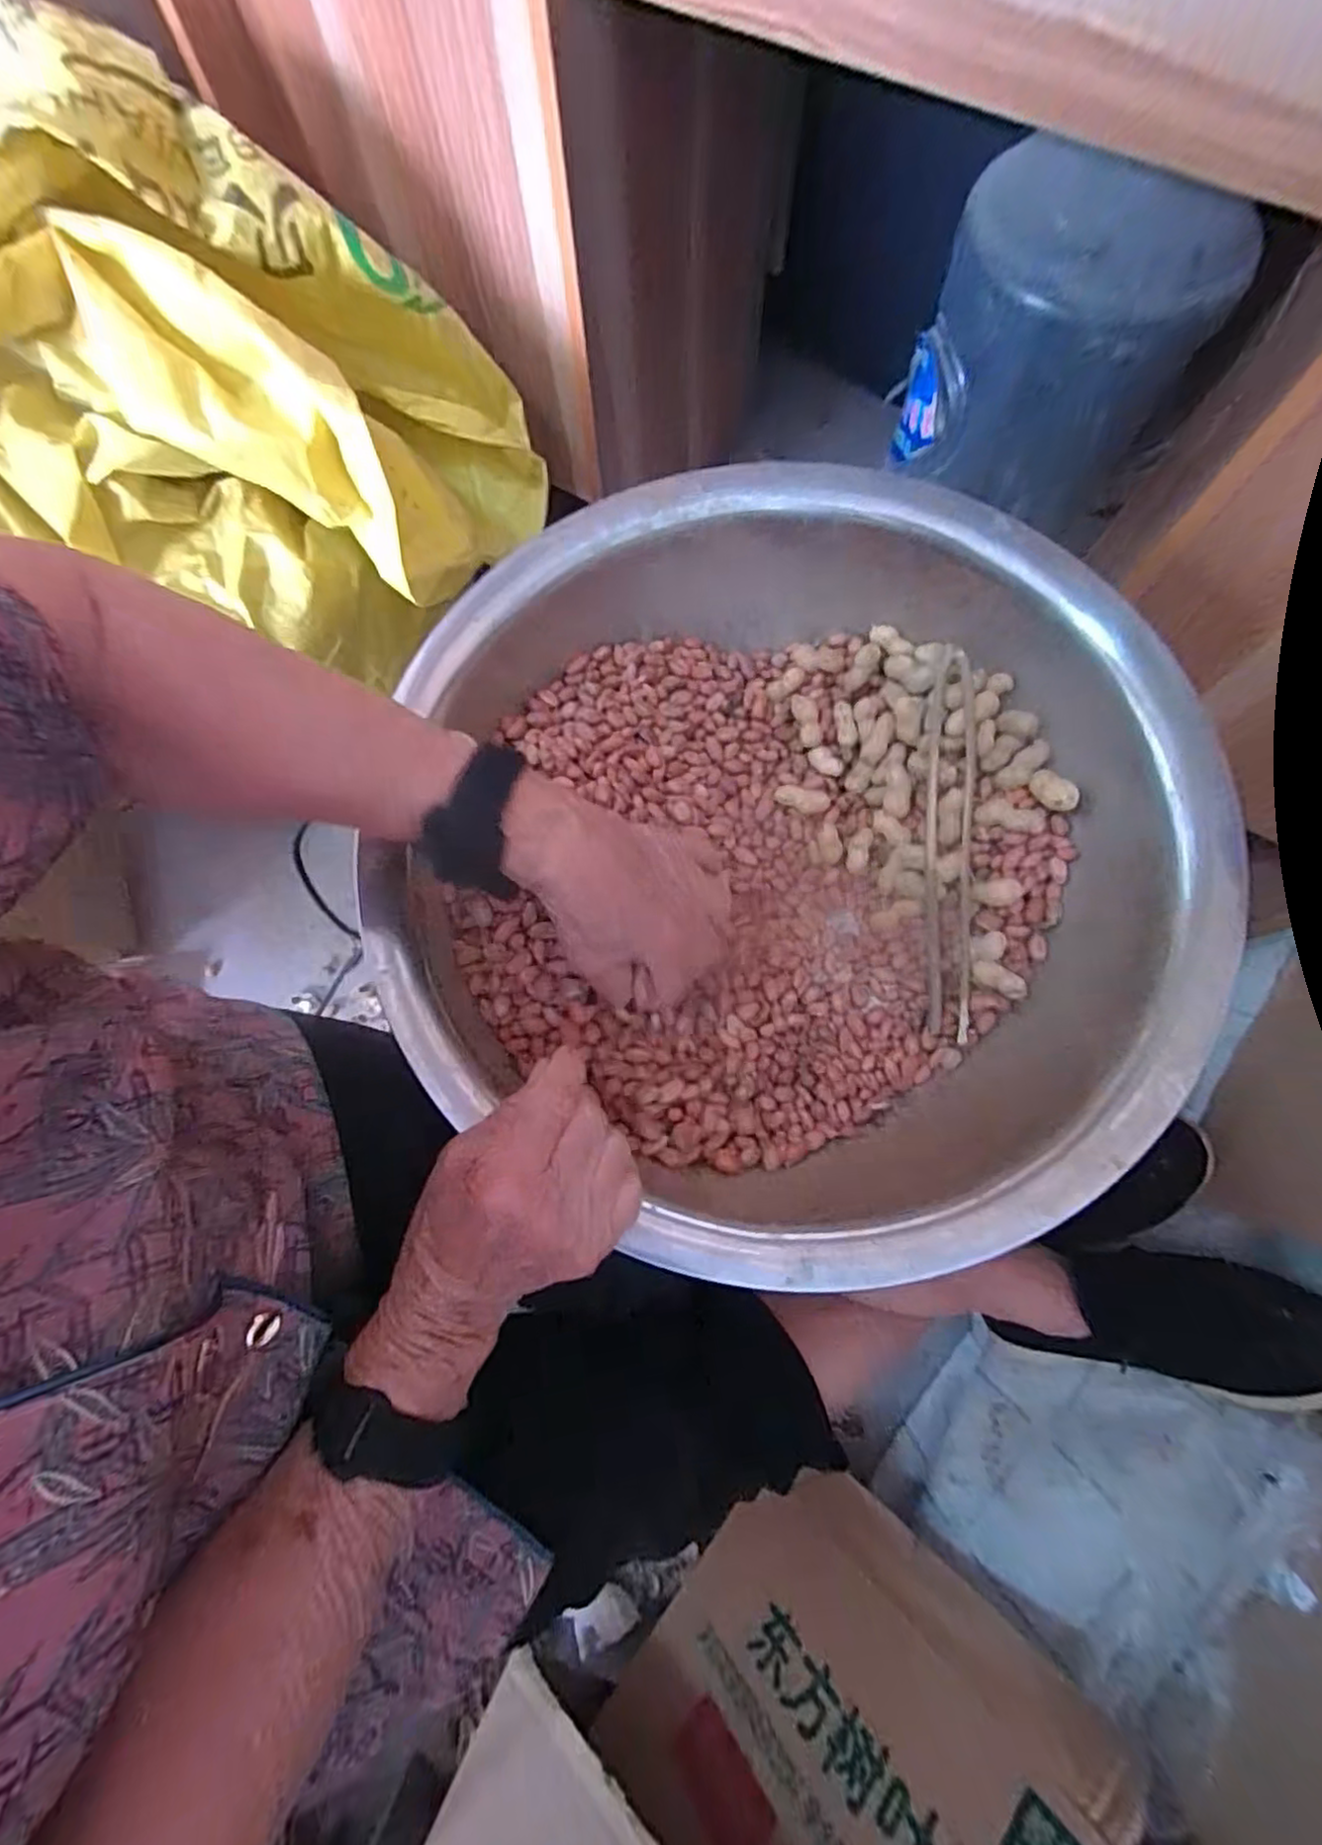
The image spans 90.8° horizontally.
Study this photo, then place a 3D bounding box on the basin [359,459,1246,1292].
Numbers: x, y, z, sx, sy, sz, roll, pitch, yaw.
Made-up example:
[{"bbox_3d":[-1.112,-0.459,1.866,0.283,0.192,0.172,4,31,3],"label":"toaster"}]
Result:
[{"bbox_3d":[0.066,-0.046,0.400,0.384,0.156,0.404,0,73,1],"label":"basin"}]

